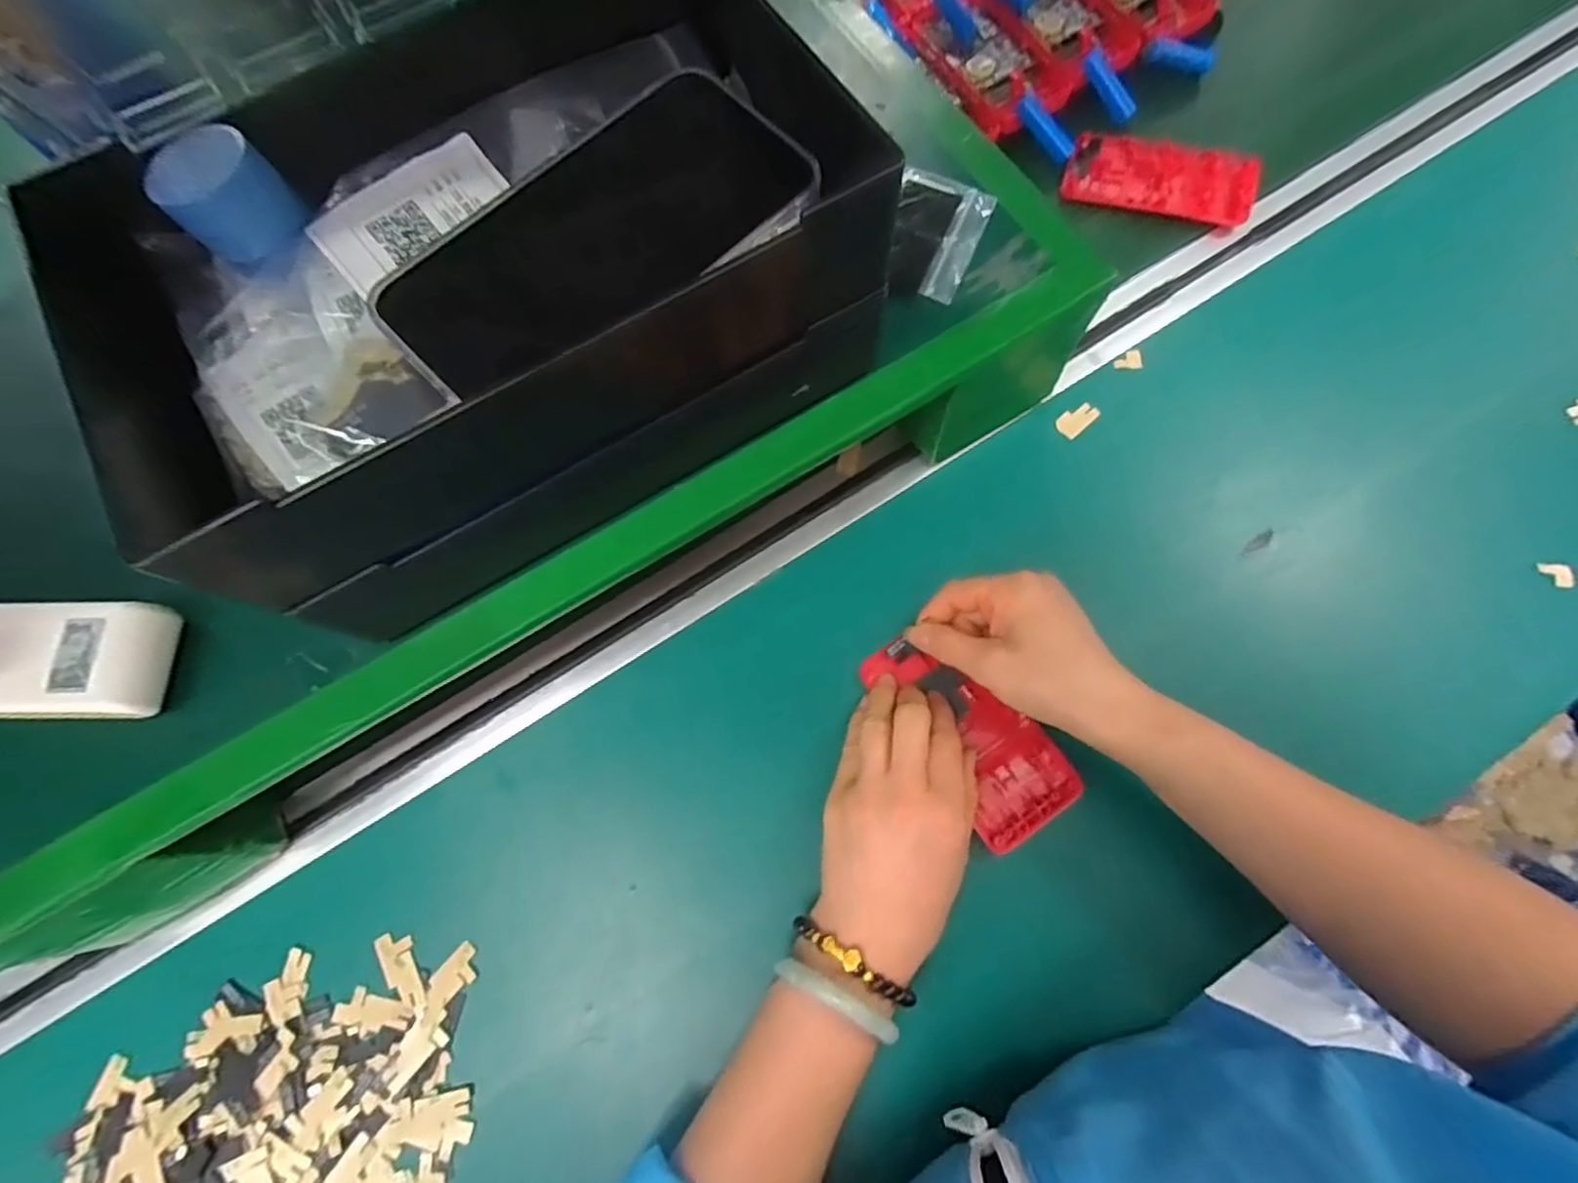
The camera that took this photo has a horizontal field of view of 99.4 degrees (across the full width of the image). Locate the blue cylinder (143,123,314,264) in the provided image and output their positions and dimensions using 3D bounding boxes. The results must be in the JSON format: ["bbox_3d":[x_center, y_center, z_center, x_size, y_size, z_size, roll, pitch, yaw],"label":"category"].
[{"bbox_3d":[-0.200,-0.141,0.239,0.035,0.025,0.036,-1,73,3],"label":"blue cylinder"}]

